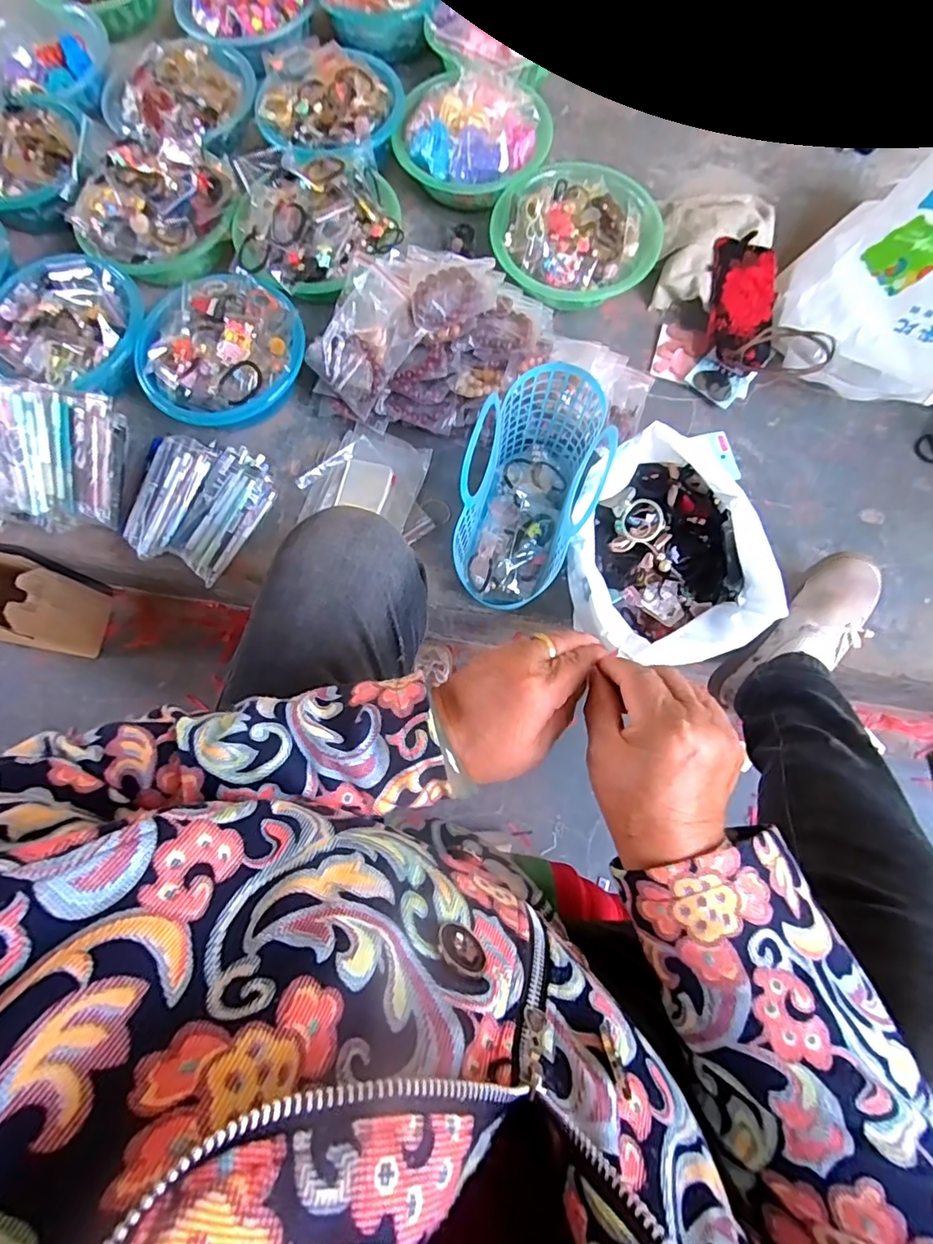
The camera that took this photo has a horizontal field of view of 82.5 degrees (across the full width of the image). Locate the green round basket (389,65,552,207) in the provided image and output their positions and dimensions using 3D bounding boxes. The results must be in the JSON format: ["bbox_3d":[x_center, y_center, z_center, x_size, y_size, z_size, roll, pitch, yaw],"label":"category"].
[{"bbox_3d":[0.011,-0.738,0.810,0.225,0.077,0.200,16,77,6],"label":"green round basket"}]

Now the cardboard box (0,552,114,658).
[{"bbox_3d":[-0.723,-0.036,0.825,0.253,0.188,0.117,14,77,5],"label":"cardboard box"}]

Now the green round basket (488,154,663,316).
[{"bbox_3d":[0.158,-0.571,0.786,0.231,0.069,0.219,0,76,2],"label":"green round basket"}]

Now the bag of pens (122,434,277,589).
[{"bbox_3d":[-0.355,-0.161,0.708,0.149,0.046,0.194,30,79,8],"label":"bag of pens"}]

